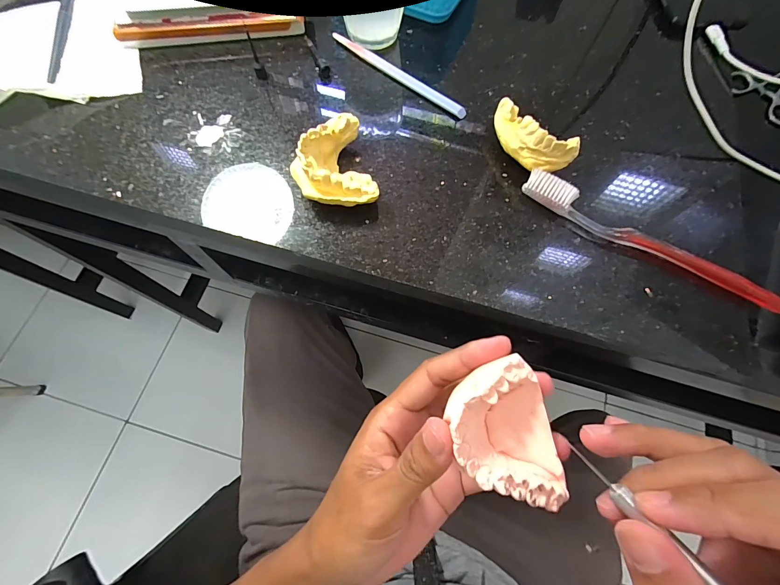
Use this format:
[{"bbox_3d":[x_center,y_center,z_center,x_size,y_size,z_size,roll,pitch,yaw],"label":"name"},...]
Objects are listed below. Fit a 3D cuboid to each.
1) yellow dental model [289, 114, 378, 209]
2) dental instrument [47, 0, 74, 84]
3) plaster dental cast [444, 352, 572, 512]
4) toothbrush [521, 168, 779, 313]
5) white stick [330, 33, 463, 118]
[{"bbox_3d":[-0.041,-0.089,0.246,0.052,0.032,0.067,-15,71,-7],"label":"yellow dental model"},{"bbox_3d":[-0.280,-0.221,0.294,0.009,0.008,0.116,-6,70,-4],"label":"dental instrument"},{"bbox_3d":[0.055,0.068,0.160,0.048,0.018,0.063,-23,72,-10],"label":"plaster dental cast"},{"bbox_3d":[0.178,-0.034,0.241,0.183,0.016,0.017,31,72,9],"label":"toothbrush"},{"bbox_3d":[0.007,-0.187,0.297,0.139,0.005,0.011,39,74,11],"label":"white stick"}]

